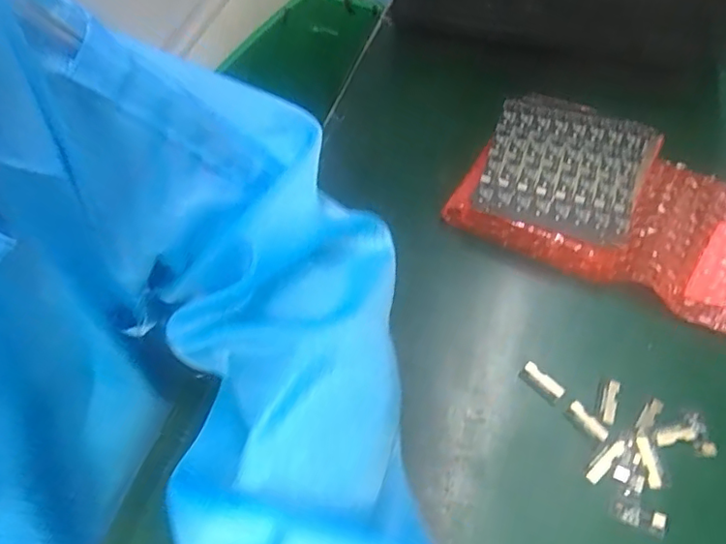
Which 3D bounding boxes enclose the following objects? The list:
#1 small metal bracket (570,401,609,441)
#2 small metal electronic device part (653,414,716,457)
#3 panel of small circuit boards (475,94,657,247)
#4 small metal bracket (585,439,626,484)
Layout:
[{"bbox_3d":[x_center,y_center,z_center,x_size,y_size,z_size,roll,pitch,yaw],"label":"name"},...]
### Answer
[{"bbox_3d":[0.121,0.079,0.300,0.007,0.004,0.024,-33,60,-15],"label":"small metal bracket"},{"bbox_3d":[0.168,0.087,0.290,0.029,0.004,0.021,-16,57,-5],"label":"small metal electronic device part"},{"bbox_3d":[0.134,-0.073,0.376,0.101,0.004,0.113,22,62,18],"label":"panel of small circuit boards"},{"bbox_3d":[0.125,0.097,0.288,0.028,0.004,0.008,-39,62,-19],"label":"small metal bracket"}]

